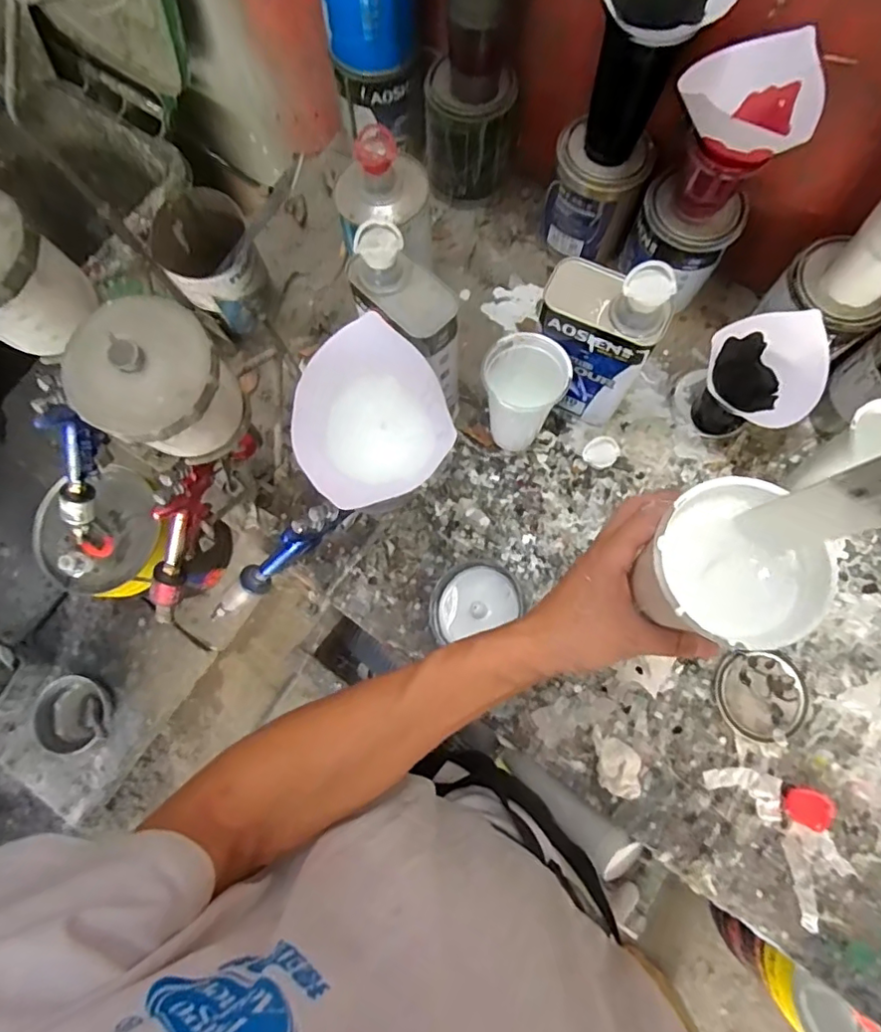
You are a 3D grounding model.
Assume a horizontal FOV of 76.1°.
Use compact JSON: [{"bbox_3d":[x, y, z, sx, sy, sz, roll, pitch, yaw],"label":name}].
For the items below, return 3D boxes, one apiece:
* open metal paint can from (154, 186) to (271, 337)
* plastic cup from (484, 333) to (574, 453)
[{"bbox_3d":[-0.254,-0.284,0.647,0.100,0.123,0.103,0,77,1],"label":"open metal paint can"},{"bbox_3d":[0.089,-0.135,0.619,0.081,0.140,0.086,34,80,8],"label":"plastic cup"}]

